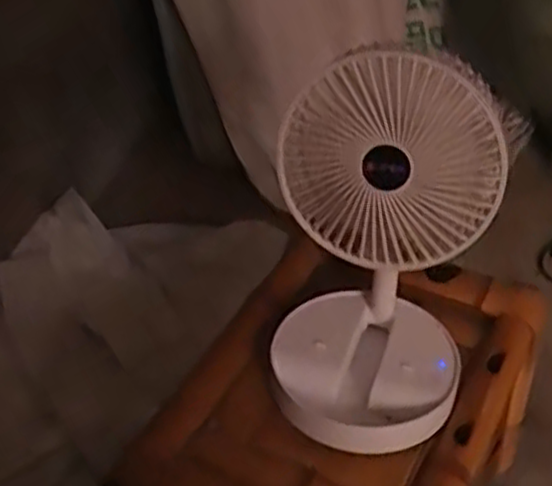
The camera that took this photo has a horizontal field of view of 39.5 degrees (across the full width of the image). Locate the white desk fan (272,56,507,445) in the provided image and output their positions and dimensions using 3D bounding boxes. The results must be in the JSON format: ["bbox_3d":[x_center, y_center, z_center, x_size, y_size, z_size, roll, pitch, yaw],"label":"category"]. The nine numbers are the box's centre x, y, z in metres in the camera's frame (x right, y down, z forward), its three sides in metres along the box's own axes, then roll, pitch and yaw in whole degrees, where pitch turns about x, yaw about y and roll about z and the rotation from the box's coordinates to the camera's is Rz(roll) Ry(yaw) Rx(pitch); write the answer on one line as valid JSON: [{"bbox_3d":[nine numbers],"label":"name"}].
[{"bbox_3d":[0.074,0.011,0.586,0.165,0.286,0.153,2,43,6],"label":"white desk fan"}]

